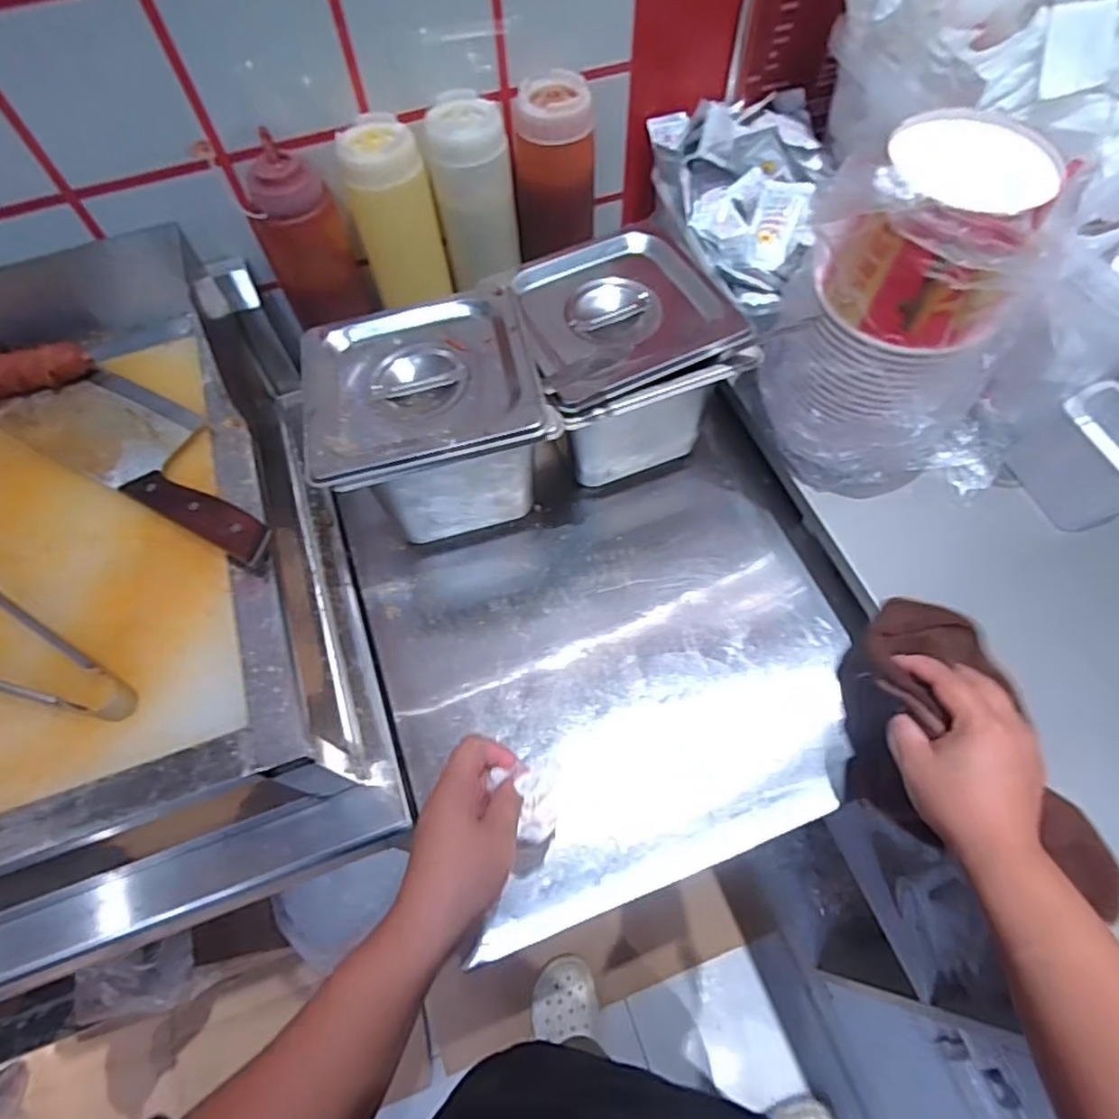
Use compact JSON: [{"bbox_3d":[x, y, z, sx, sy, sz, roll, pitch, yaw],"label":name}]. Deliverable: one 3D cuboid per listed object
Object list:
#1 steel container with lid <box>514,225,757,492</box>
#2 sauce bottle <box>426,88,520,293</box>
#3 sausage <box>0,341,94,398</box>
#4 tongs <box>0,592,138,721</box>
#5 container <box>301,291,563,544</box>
[{"bbox_3d":[0.053,-0.163,0.586,0.166,0.159,0.153,-21,65,-9],"label":"steel container with lid"},{"bbox_3d":[-0.072,-0.318,0.584,0.068,0.151,0.065,-1,64,1],"label":"sauce bottle"},{"bbox_3d":[-0.436,-0.147,0.520,0.110,0.031,0.031,-18,64,-7],"label":"sausage"},{"bbox_3d":[-0.379,0.050,0.416,0.234,0.034,0.074,22,66,12],"label":"tongs"},{"bbox_3d":[-0.106,-0.107,0.552,0.178,0.146,0.159,-16,64,-6],"label":"container"}]

